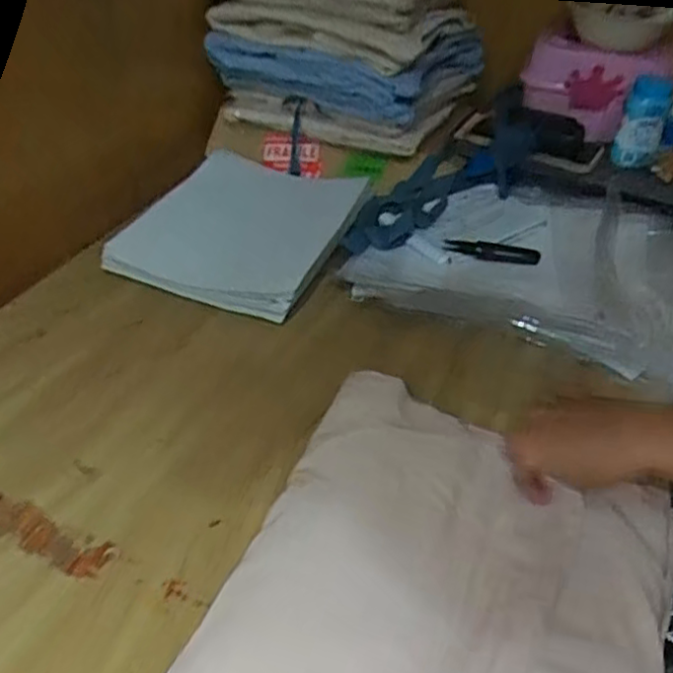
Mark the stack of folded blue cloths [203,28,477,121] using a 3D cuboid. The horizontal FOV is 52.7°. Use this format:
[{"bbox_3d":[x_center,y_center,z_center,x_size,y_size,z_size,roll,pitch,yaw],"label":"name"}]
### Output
[{"bbox_3d":[0.019,-0.355,0.864,0.280,0.071,0.216,26,44,25],"label":"stack of folded blue cloths"}]

